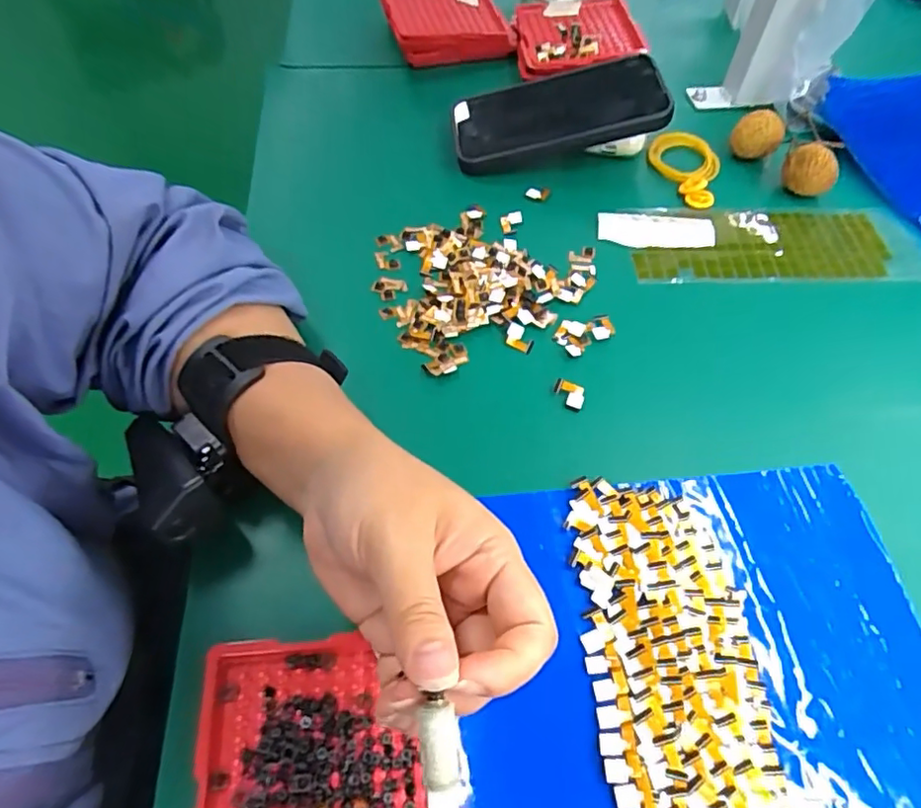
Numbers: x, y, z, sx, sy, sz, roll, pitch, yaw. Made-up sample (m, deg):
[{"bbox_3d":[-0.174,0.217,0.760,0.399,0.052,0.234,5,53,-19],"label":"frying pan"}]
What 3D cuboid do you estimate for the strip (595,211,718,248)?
[{"bbox_3d":[0.139,-0.123,0.421,0.083,0.004,0.029,3,65,-1],"label":"strip"}]

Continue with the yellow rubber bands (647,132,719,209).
[{"bbox_3d":[0.174,-0.188,0.459,0.054,0.010,0.078,18,59,8],"label":"yellow rubber bands"}]

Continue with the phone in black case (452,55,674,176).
[{"bbox_3d":[0.073,-0.222,0.447,0.156,0.018,0.081,-11,58,5],"label":"phone in black case"}]

